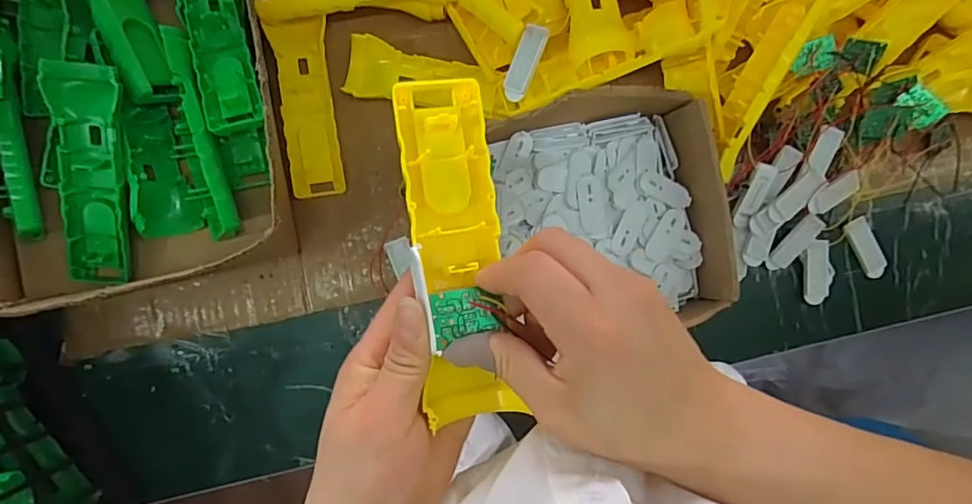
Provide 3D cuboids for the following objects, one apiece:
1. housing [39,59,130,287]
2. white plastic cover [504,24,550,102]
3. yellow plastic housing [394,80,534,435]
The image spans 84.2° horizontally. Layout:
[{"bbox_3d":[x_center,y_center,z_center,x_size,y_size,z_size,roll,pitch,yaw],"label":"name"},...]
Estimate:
[{"bbox_3d":[-0.299,-0.054,0.415,0.045,0.032,0.169,3,103,-4],"label":"housing"},{"bbox_3d":[0.031,-0.150,0.425,0.019,0.010,0.060,22,101,-2],"label":"white plastic cover"},{"bbox_3d":[-0.014,-0.002,0.260,0.042,0.028,0.164,-5,87,-4],"label":"yellow plastic housing"}]

